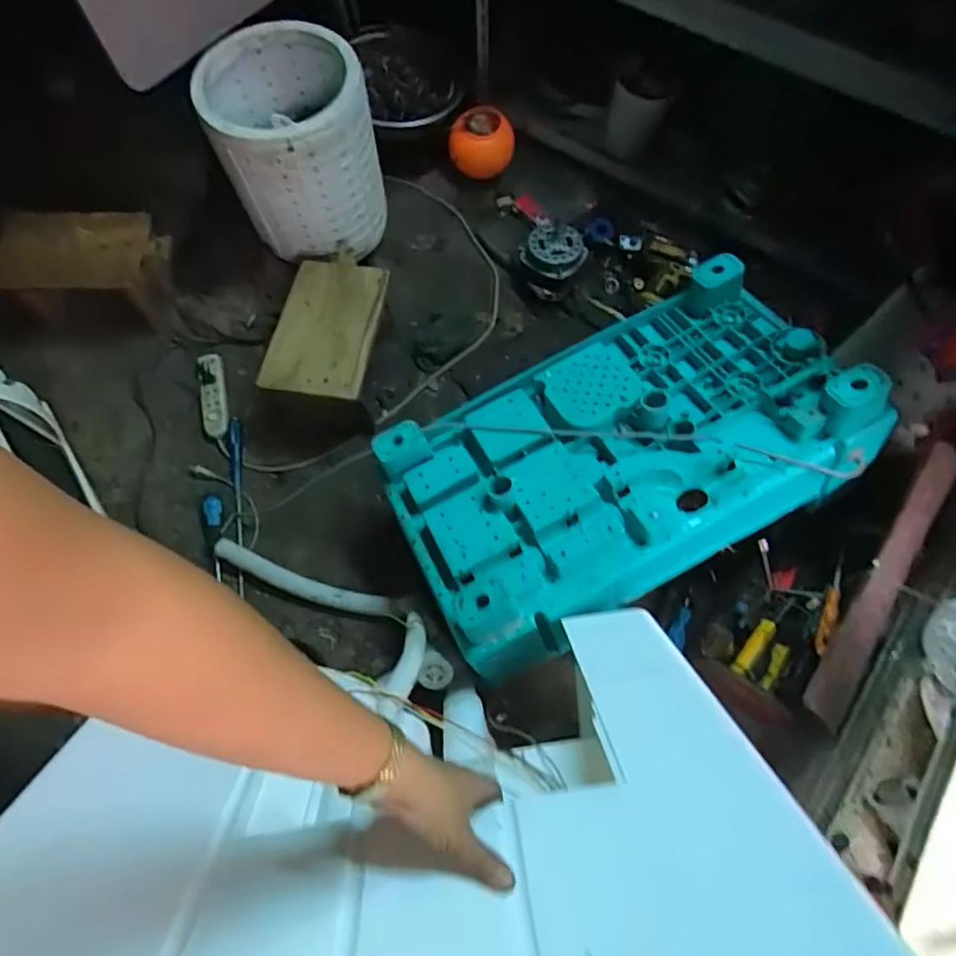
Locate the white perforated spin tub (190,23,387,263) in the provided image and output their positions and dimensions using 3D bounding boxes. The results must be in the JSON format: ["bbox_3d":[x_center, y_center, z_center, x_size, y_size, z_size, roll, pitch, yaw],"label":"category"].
[{"bbox_3d":[-0.338,-0.611,1.111,0.280,0.302,0.286,-13,64,-8],"label":"white perforated spin tub"}]

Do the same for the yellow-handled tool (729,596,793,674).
[{"bbox_3d":[0.438,0.244,0.904,0.035,0.032,0.160,38,68,17],"label":"yellow-handled tool"}]

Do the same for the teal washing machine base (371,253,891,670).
[{"bbox_3d":[0.200,-0.058,0.860,0.663,0.124,0.399,-24,66,-12],"label":"teal washing machine base"}]

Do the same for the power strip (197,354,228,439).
[{"bbox_3d":[-0.530,-0.161,1.178,0.051,0.037,0.178,-11,75,-6],"label":"power strip"}]

